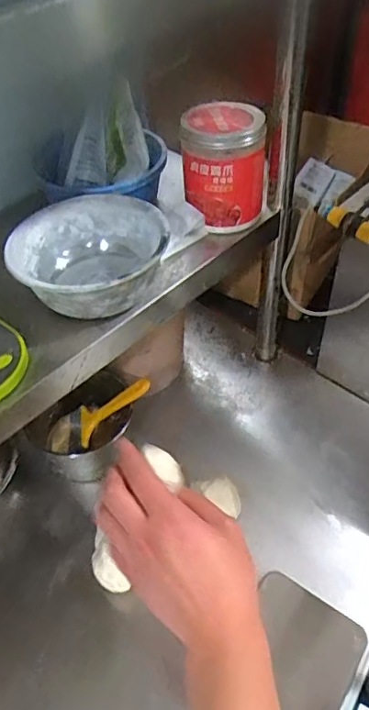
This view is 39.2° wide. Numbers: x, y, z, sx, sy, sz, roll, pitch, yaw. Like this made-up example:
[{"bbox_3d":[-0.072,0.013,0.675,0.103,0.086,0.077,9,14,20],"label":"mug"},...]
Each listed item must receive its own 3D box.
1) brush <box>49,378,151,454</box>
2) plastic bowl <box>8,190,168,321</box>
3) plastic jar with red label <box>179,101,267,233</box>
[{"bbox_3d":[-0.128,0.091,0.730,0.202,0.023,0.071,-32,41,28],"label":"brush"},{"bbox_3d":[-0.089,-0.100,0.545,0.143,0.064,0.146,-2,48,2],"label":"plastic bowl"},{"bbox_3d":[0.047,-0.218,0.602,0.095,0.118,0.077,2,48,5],"label":"plastic jar with red label"}]

